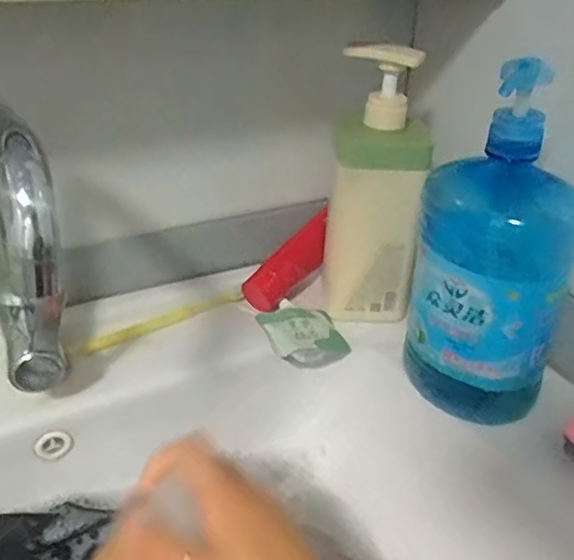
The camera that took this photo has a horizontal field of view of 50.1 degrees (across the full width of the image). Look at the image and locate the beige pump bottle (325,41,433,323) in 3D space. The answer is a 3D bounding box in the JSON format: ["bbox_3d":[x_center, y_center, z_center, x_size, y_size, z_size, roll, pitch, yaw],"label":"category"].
[{"bbox_3d":[0.076,-0.082,0.544,0.081,0.230,0.067,0,32,-2],"label":"beige pump bottle"}]

